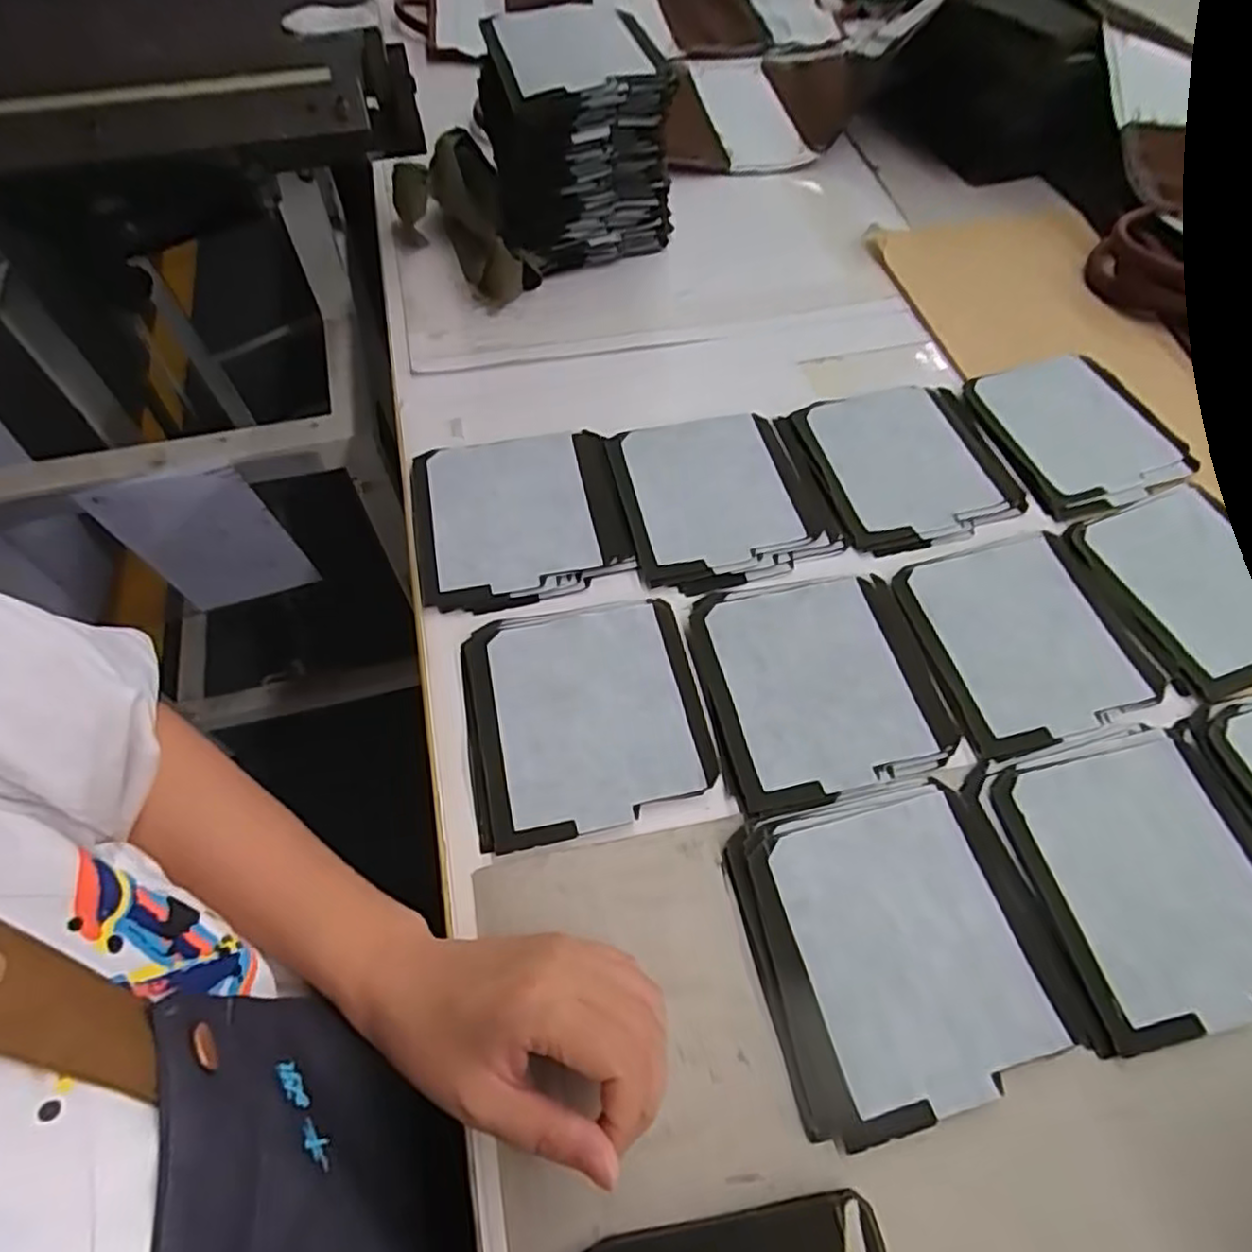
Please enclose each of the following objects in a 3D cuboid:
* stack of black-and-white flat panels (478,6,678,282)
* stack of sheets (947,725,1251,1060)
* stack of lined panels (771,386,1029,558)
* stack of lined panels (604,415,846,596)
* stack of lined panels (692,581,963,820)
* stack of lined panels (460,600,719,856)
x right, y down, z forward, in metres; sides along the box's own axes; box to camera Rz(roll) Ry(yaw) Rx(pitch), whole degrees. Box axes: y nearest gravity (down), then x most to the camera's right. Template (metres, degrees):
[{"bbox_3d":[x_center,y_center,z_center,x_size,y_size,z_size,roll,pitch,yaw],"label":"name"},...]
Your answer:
[{"bbox_3d":[-0.044,-0.422,0.615,0.150,0.156,0.168,-11,59,-8],"label":"stack of black-and-white flat panels"},{"bbox_3d":[0.264,0.132,0.366,0.141,0.006,0.141,-11,59,-8],"label":"stack of sheets"},{"bbox_3d":[0.208,-0.125,0.518,0.145,0.009,0.144,-12,59,-8],"label":"stack of lined panels"},{"bbox_3d":[0.070,-0.094,0.502,0.143,0.010,0.147,-10,59,-7],"label":"stack of lined panels"},{"bbox_3d":[0.118,0.033,0.425,0.136,0.007,0.142,-9,59,-6],"label":"stack of lined panels"},{"bbox_3d":[-0.024,0.049,0.408,0.135,0.007,0.139,-9,59,-7],"label":"stack of lined panels"}]

